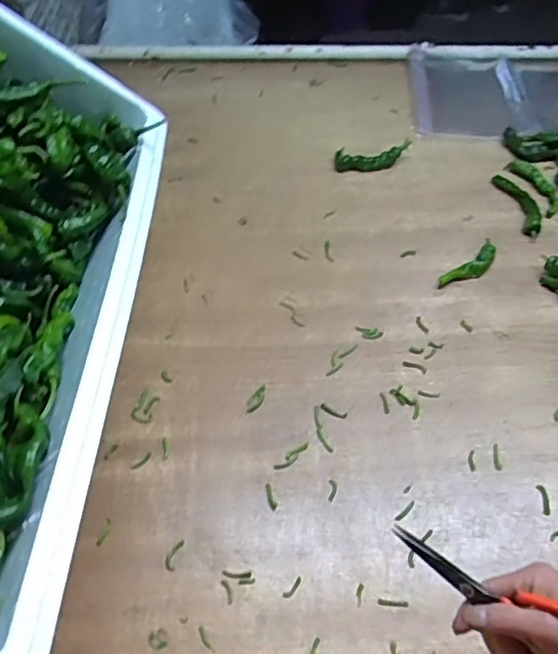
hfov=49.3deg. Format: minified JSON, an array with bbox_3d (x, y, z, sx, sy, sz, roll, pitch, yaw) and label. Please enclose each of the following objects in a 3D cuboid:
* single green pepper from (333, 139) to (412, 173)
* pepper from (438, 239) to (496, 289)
[{"bbox_3d":[0.159,-0.281,0.979,0.132,0.023,0.064,-13,54,-12],"label":"single green pepper"},{"bbox_3d":[0.258,-0.080,0.826,0.108,0.020,0.030,-33,60,-25],"label":"pepper"}]

